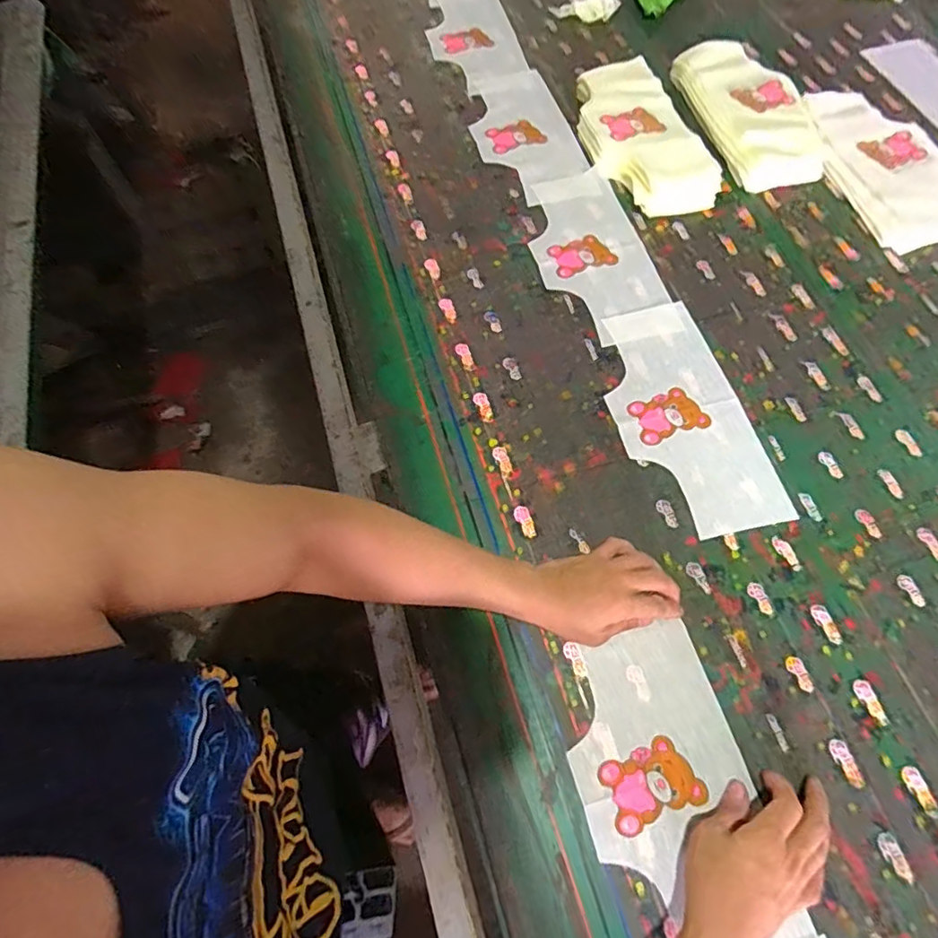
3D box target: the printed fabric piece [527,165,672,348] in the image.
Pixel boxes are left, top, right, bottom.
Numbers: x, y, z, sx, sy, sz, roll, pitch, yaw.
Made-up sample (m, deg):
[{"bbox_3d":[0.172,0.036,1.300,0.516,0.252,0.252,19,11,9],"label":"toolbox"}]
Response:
[{"bbox_3d":[0.166,-0.302,0.780,0.147,0.009,0.287,-16,68,-3],"label":"printed fabric piece"}]

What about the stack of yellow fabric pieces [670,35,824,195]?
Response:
[{"bbox_3d":[0.427,-0.557,0.873,0.151,0.050,0.300,-11,64,-3],"label":"stack of yellow fabric pieces"}]

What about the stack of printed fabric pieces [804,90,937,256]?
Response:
[{"bbox_3d":[0.613,-0.445,0.819,0.162,0.012,0.287,-16,75,-3],"label":"stack of printed fabric pieces"}]

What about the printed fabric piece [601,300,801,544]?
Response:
[{"bbox_3d":[0.251,-0.066,0.670,0.148,0.008,0.306,-14,65,-5],"label":"printed fabric piece"}]

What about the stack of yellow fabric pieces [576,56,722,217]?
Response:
[{"bbox_3d":[0.247,-0.507,0.848,0.150,0.048,0.306,-17,65,-6],"label":"stack of yellow fabric pieces"}]

